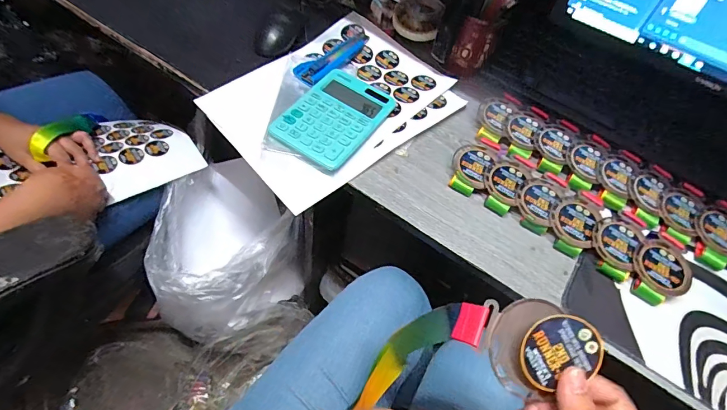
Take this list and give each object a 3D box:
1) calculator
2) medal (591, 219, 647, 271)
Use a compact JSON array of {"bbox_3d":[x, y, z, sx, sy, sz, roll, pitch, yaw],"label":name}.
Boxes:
[{"bbox_3d":[-0.035,-0.114,0.511,0.103,0.020,0.151,31,57,14],"label":"calculator"},{"bbox_3d":[0.282,0.040,0.445,0.049,0.004,0.063,32,61,14],"label":"medal"}]

